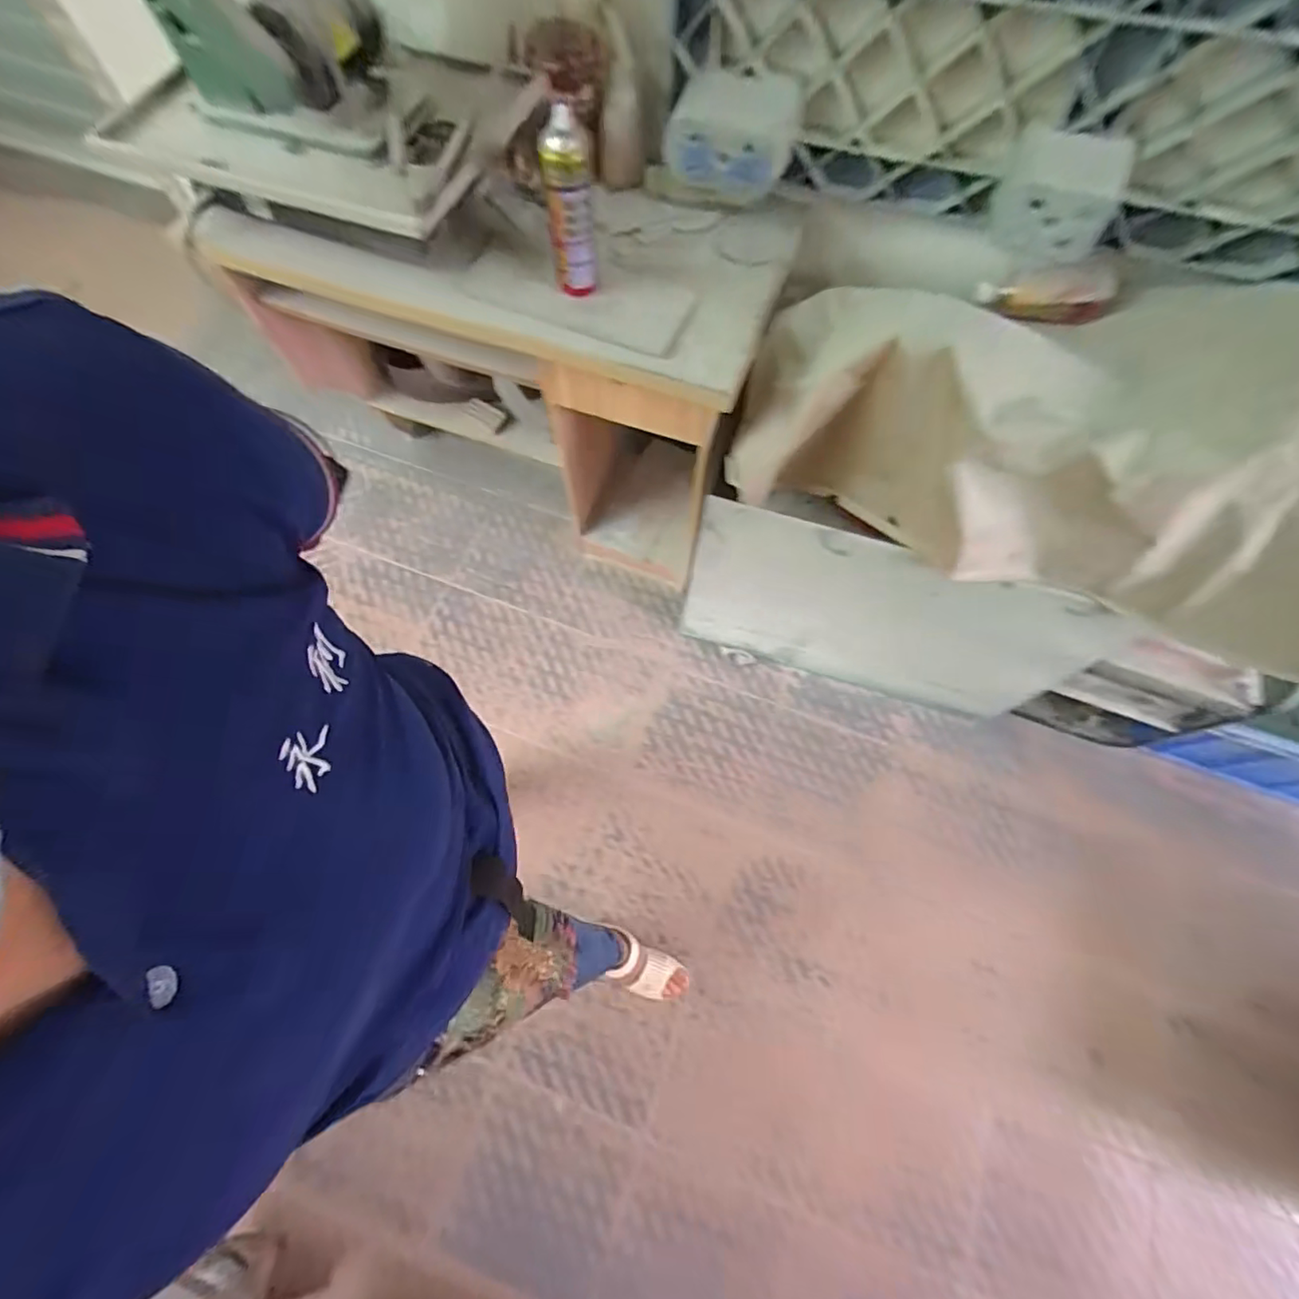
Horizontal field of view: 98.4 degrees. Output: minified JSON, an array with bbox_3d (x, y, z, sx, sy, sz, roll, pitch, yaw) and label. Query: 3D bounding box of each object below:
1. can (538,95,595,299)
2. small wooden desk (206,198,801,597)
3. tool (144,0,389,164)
[{"bbox_3d":[-0.113,-0.608,0.790,0.068,0.219,0.052,-3,68,-3],"label":"can"},{"bbox_3d":[-0.291,-0.576,1.256,1.001,0.728,0.493,23,69,6],"label":"small wooden desk"},{"bbox_3d":[-0.446,-0.845,0.728,0.411,0.265,0.192,16,66,8],"label":"tool"}]

